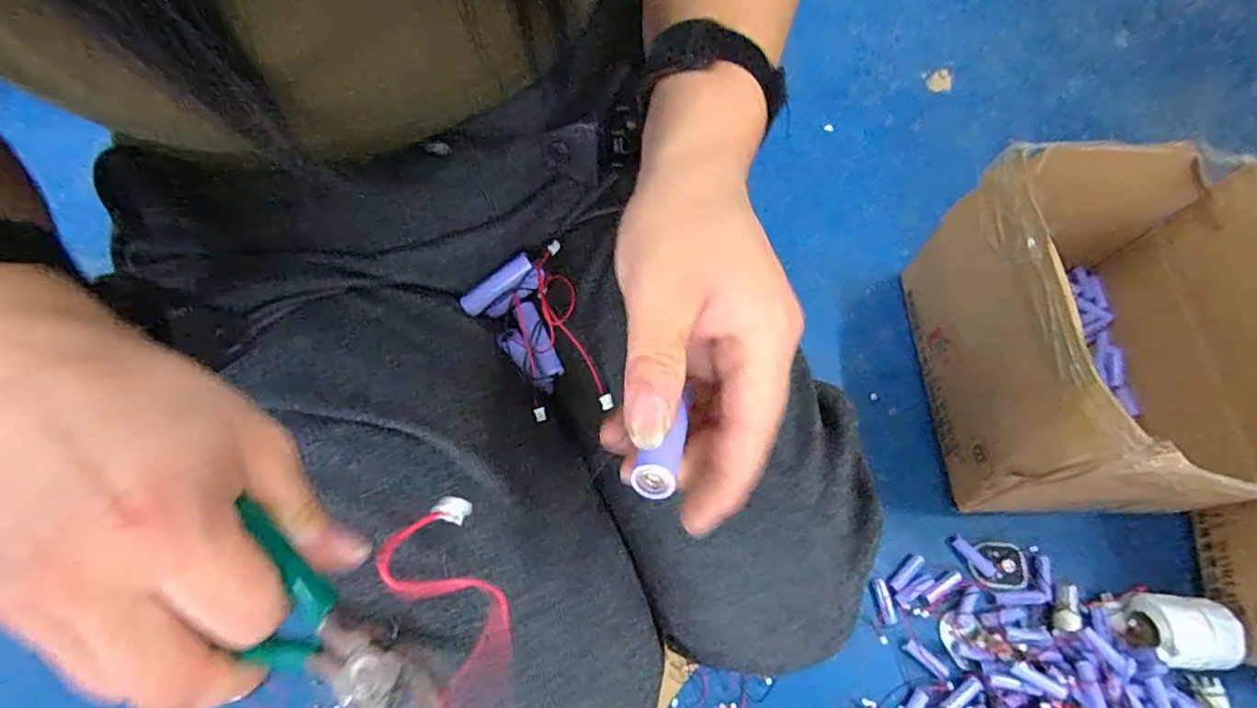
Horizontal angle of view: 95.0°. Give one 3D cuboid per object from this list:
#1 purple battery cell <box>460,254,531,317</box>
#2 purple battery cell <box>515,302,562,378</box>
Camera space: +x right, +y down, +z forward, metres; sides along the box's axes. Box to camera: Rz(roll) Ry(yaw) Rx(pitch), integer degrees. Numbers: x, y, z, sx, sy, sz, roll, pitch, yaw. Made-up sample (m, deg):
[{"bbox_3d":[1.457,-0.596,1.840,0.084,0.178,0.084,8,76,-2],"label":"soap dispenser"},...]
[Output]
[{"bbox_3d":[-0.078,-0.042,0.339,0.048,0.009,0.010,-37,72,8],"label":"purple battery cell"},{"bbox_3d":[-0.056,-0.009,0.350,0.014,0.015,0.052,-22,70,-10],"label":"purple battery cell"}]

